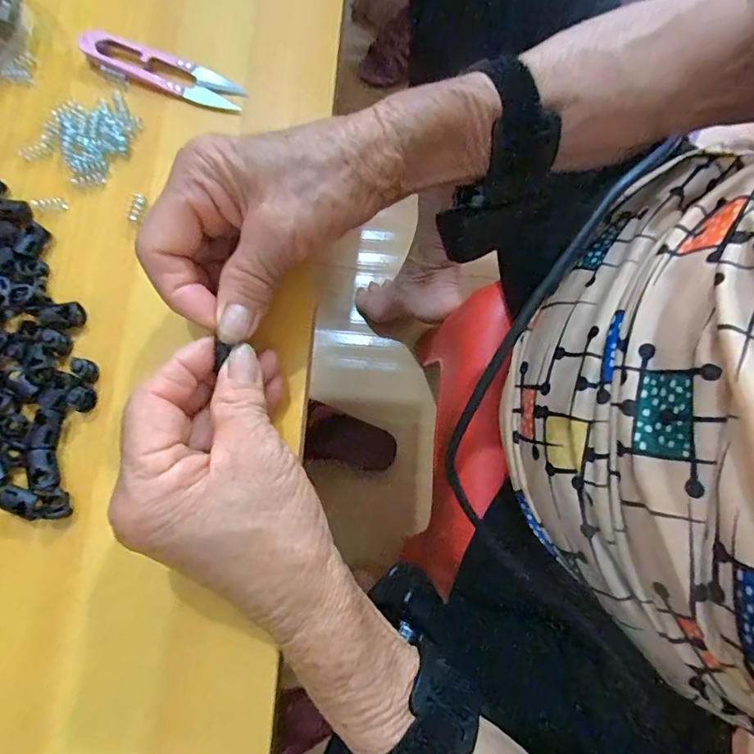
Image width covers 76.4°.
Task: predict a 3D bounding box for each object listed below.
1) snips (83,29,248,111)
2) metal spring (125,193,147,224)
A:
[{"bbox_3d":[-0.128,-0.185,0.287,0.099,0.010,0.022,20,78,4],"label":"snips"},{"bbox_3d":[-0.136,-0.095,0.268,0.007,0.004,0.016,13,78,2],"label":"metal spring"}]

